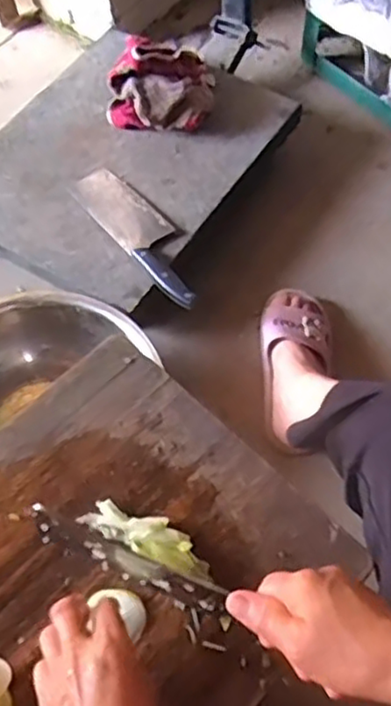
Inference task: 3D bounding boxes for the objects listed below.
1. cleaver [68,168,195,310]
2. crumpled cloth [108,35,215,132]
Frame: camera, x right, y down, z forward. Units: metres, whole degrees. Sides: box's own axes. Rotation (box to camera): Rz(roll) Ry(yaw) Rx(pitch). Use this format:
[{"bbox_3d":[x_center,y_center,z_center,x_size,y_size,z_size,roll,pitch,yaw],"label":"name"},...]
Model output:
[{"bbox_3d":[-0.077,-0.179,1.021,0.085,0.025,0.287,-35,64,-16],"label":"cleaver"},{"bbox_3d":[-0.055,-0.437,1.111,0.168,0.092,0.114,7,60,8],"label":"crumpled cloth"}]

